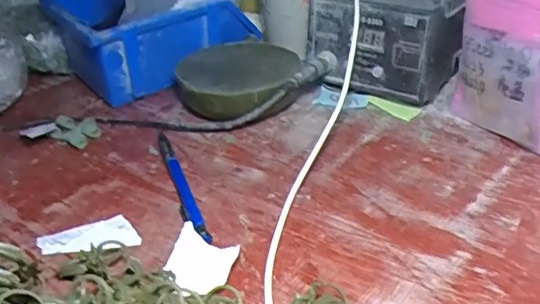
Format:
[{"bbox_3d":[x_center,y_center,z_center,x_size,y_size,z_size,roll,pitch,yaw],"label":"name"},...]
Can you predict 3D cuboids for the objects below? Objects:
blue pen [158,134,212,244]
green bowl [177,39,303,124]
[{"bbox_3d":[-0.066,0.024,0.407,0.012,0.008,0.133,-14,35,-16],"label":"blue pen"},{"bbox_3d":[-0.027,-0.062,0.504,0.104,0.042,0.114,-2,33,1],"label":"green bowl"}]

